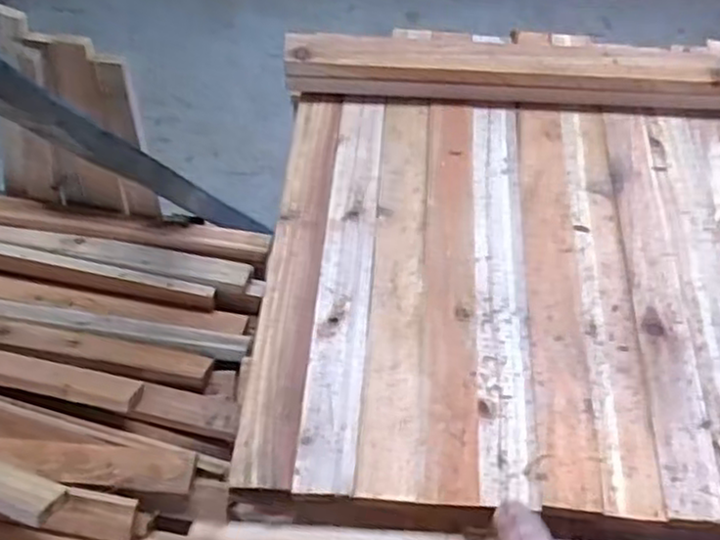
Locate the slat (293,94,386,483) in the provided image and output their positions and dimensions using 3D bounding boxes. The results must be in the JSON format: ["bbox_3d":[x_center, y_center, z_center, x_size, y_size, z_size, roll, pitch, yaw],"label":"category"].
[{"bbox_3d":[-0.010,-0.009,0.588,0.042,0.017,0.375,3,53,2],"label":"slat"}]

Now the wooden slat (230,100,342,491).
[{"bbox_3d":[-0.053,-0.008,0.589,0.044,0.015,0.371,3,53,2],"label":"wooden slat"}]

